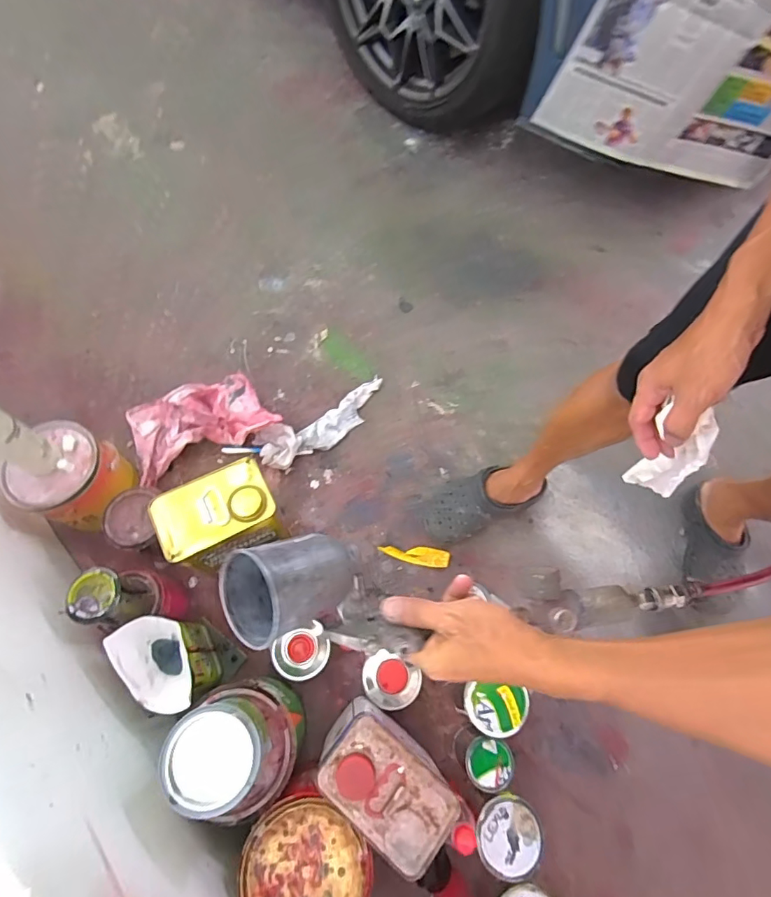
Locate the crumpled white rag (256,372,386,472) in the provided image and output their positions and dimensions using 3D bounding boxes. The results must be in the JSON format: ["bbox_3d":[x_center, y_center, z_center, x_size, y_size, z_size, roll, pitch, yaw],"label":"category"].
[{"bbox_3d":[-0.126,-0.059,1.018,0.310,0.050,0.100,-30,74,-15],"label":"crumpled white rag"}]

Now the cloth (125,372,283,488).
[{"bbox_3d":[-0.386,-0.063,0.983,0.294,0.102,0.192,-27,65,2],"label":"cloth"}]

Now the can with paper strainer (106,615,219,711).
[{"bbox_3d":[-0.336,0.338,0.750,0.095,0.187,0.134,-19,72,-12],"label":"can with paper strainer"}]

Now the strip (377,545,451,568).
[{"bbox_3d":[0.058,0.210,0.939,0.138,0.014,0.035,10,68,-1],"label":"strip"}]

